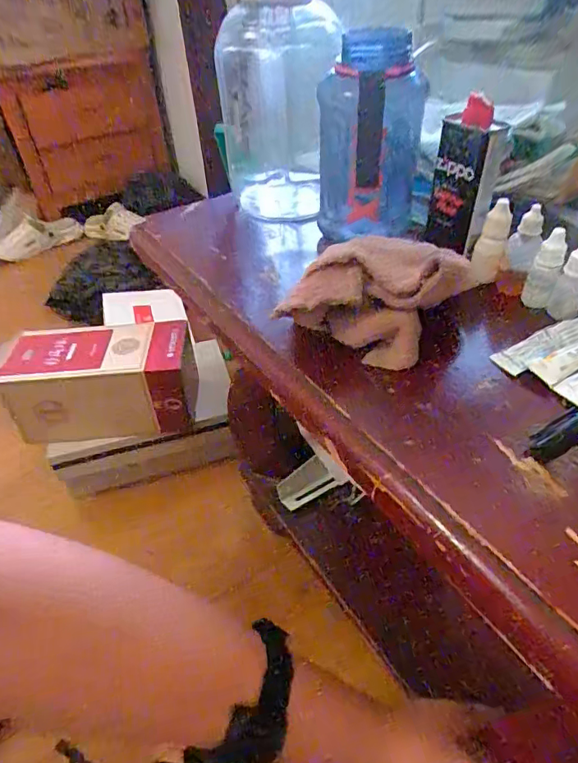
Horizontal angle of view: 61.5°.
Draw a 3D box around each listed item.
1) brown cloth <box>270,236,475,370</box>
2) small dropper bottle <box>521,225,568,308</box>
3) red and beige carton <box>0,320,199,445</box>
[{"bbox_3d":[0.059,-0.057,0.343,0.125,0.065,0.058,10,44,15],"label":"brown cloth"},{"bbox_3d":[0.196,-0.085,0.372,0.020,0.058,0.016,19,47,23],"label":"small dropper bottle"},{"bbox_3d":[-0.307,-0.006,0.818,0.279,0.141,0.140,-8,43,-5],"label":"red and beige carton"}]

